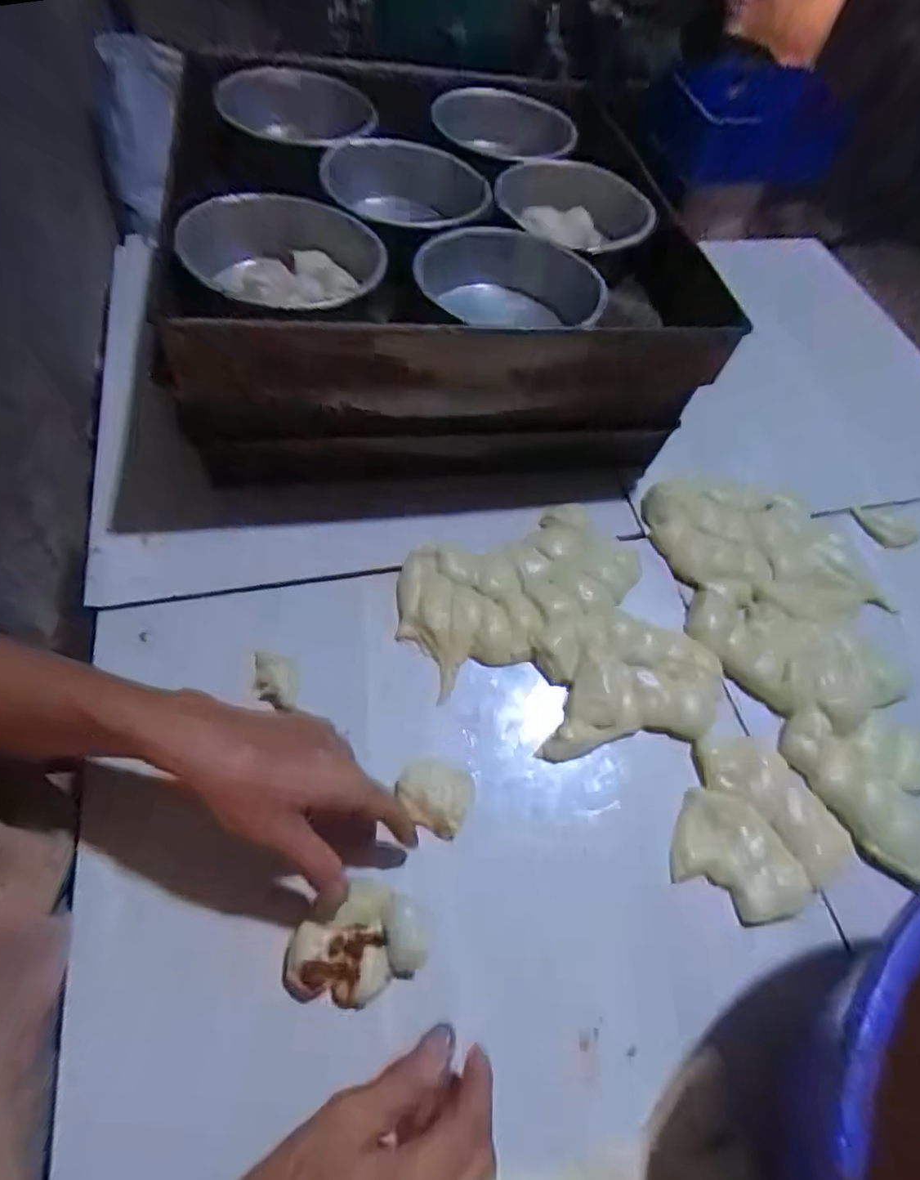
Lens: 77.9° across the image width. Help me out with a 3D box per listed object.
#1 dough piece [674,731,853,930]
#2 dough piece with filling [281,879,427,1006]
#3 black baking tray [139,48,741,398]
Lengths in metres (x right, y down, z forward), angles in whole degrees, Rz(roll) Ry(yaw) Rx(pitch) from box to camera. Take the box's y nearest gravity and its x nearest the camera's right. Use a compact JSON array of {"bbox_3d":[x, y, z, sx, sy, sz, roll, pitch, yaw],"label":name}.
[{"bbox_3d":[0.226,0.174,0.420,0.118,0.013,0.125,21,60,8],"label":"dough piece"},{"bbox_3d":[-0.062,0.219,0.354,0.080,0.031,0.066,8,59,1],"label":"dough piece with filling"},{"bbox_3d":[-0.034,-0.364,0.551,0.457,0.093,0.482,-7,60,-8],"label":"black baking tray"}]

